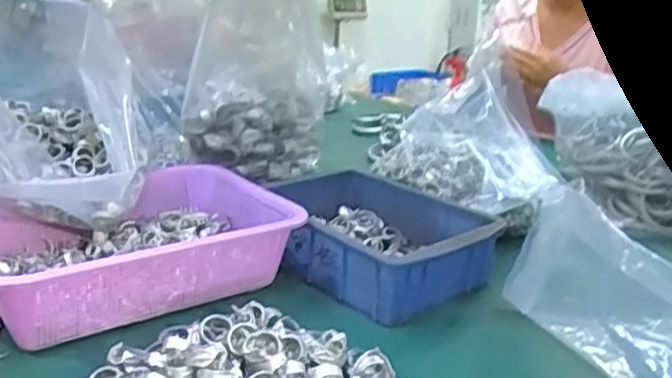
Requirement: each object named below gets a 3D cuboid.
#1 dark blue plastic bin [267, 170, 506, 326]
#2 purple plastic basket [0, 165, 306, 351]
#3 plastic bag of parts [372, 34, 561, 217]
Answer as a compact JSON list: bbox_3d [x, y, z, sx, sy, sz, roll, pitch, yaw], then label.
[{"bbox_3d":[0.036,0.055,0.733,0.187,0.074,0.244,-13,23,-39],"label":"dark blue plastic bin"},{"bbox_3d":[-0.205,0.052,0.658,0.308,0.078,0.221,-12,22,-37],"label":"purple plastic basket"},{"bbox_3d":[0.167,-0.061,0.831,0.185,0.153,0.182,-10,23,-35],"label":"plastic bag of parts"}]

